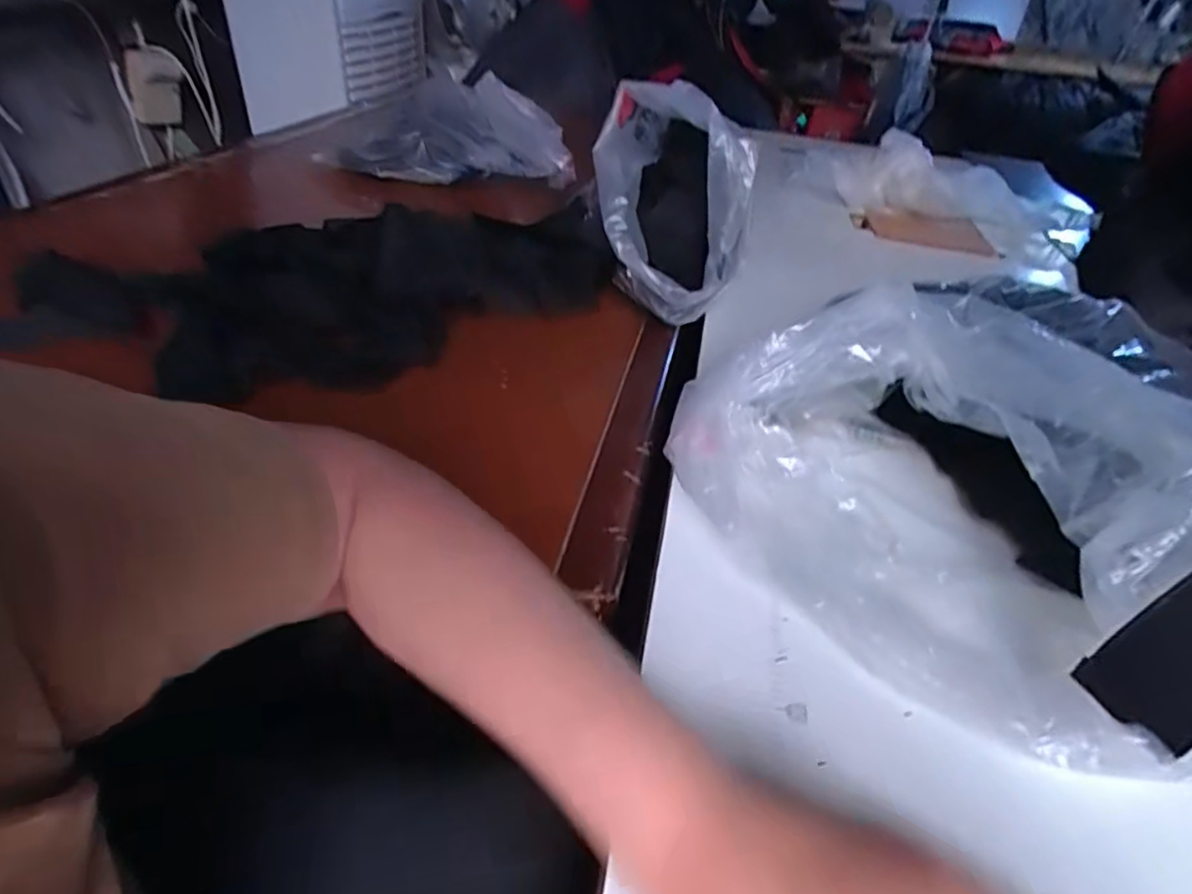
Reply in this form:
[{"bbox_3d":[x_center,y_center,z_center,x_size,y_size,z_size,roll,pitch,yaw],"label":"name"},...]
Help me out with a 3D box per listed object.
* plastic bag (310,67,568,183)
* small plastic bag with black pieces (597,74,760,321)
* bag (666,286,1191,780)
[{"bbox_3d":[-0.186,-0.444,0.920,0.352,0.095,0.215,11,38,6],"label":"plastic bag"},{"bbox_3d":[0.071,-0.237,0.637,0.134,0.181,0.142,2,38,-6],"label":"small plastic bag with black pieces"},{"bbox_3d":[0.218,0.025,0.401,0.216,0.128,0.338,-19,45,-29],"label":"bag"}]

